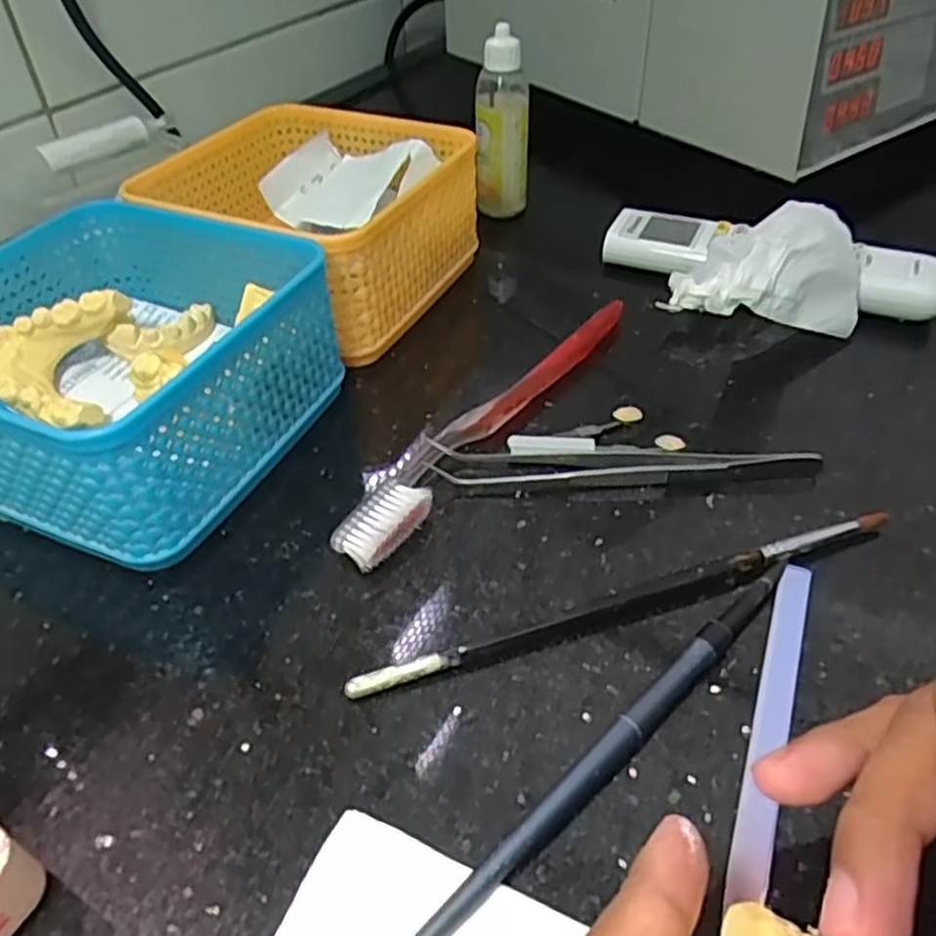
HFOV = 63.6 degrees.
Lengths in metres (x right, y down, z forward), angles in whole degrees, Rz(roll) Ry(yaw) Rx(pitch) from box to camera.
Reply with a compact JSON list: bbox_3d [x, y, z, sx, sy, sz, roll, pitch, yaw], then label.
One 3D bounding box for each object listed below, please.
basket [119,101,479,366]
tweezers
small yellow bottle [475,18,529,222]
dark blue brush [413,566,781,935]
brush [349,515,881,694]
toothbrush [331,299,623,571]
[{"bbox_3d":[-0.076,-0.122,0.381,0.133,0.066,0.129,21,48,23],"label":"basket"},{"bbox_3d":[0.057,-0.002,0.285,0.141,0.010,0.015,0,43,2],"label":"tweezers"},{"bbox_3d":[0.021,-0.210,0.467,0.033,0.106,0.026,-1,43,1],"label":"small yellow bottle"},{"bbox_3d":[0.041,0.075,0.206,0.156,0.008,0.009,-34,52,-30],"label":"dark blue brush"},{"bbox_3d":[0.054,0.041,0.242,0.187,0.008,0.008,-14,44,-13],"label":"brush"},{"bbox_3d":[0.012,-0.023,0.307,0.022,0.015,0.181,25,49,26],"label":"toothbrush"}]

